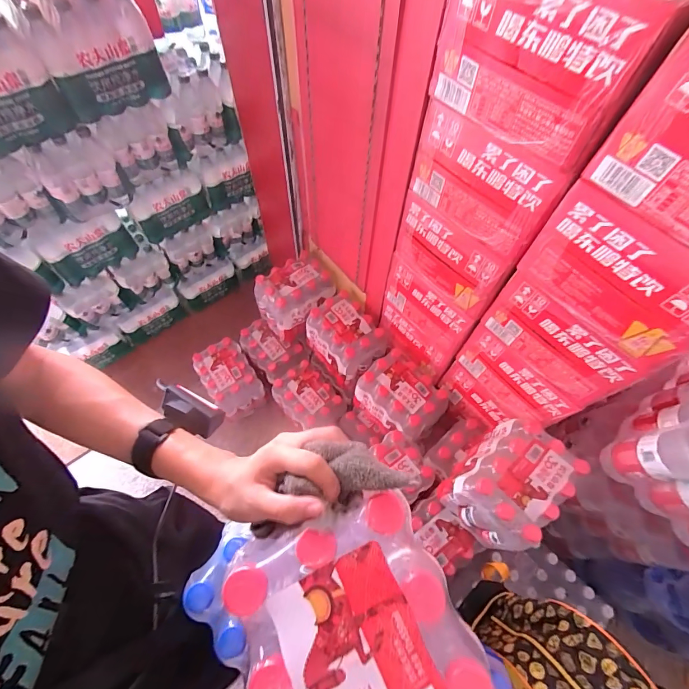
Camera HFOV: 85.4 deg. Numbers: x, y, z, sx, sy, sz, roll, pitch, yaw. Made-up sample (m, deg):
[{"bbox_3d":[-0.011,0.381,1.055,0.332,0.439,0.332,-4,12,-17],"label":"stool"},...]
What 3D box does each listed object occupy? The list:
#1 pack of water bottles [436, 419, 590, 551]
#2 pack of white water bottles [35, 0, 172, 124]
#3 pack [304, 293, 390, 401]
[{"bbox_3d":[0.377,0.313,0.867,0.245,0.220,0.174,-40,70,-20],"label":"pack of water bottles"},{"bbox_3d":[-0.585,-0.701,0.881,0.233,0.224,0.160,-29,67,-16],"label":"pack of white water bottles"},{"bbox_3d":[0.004,0.009,1.282,0.185,0.244,0.256,-32,68,-17],"label":"pack"}]

